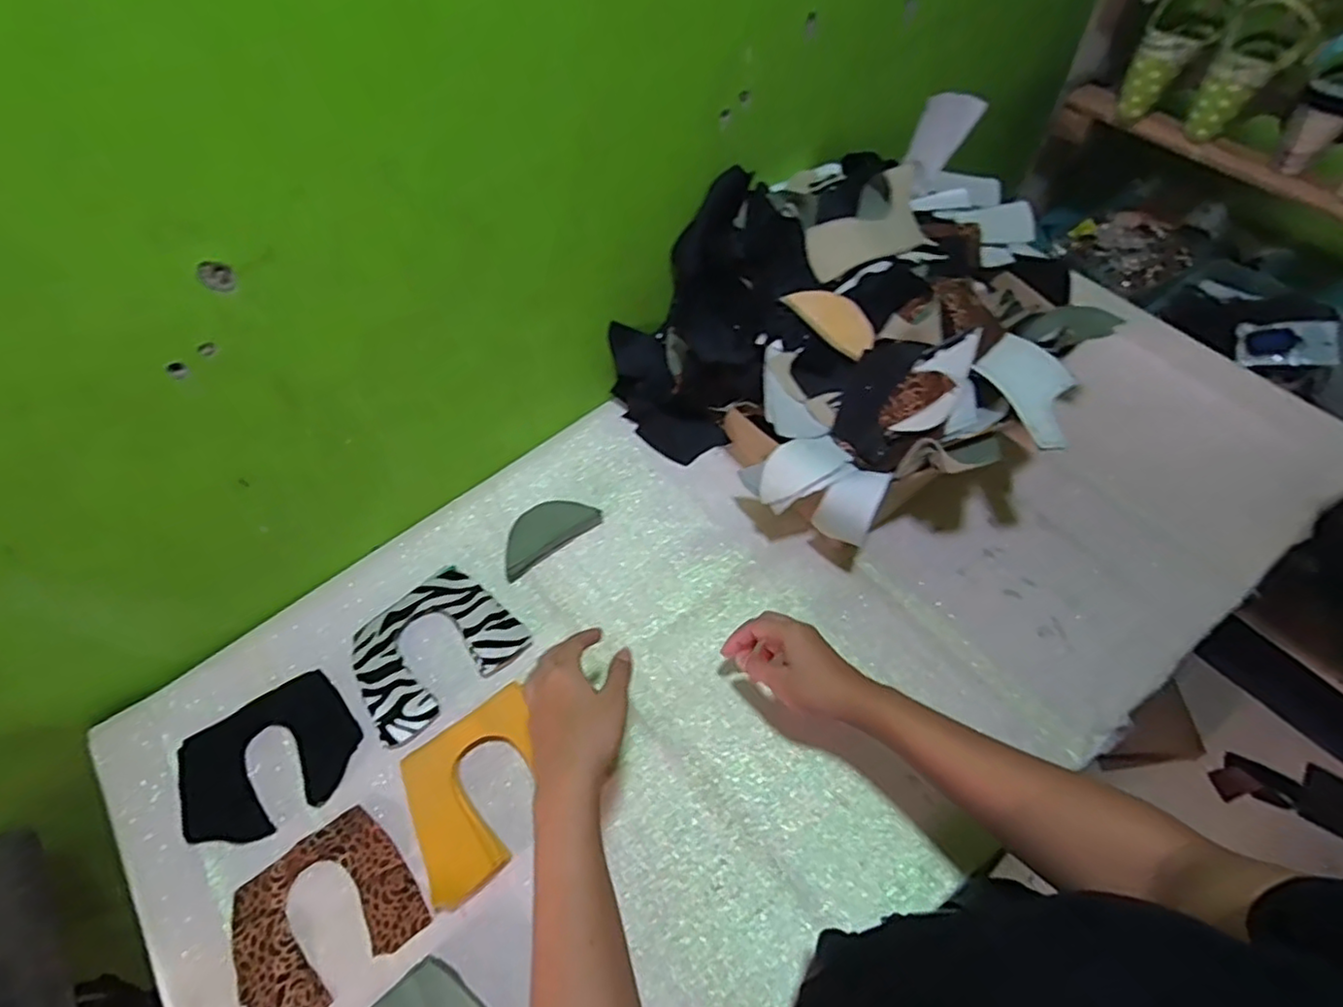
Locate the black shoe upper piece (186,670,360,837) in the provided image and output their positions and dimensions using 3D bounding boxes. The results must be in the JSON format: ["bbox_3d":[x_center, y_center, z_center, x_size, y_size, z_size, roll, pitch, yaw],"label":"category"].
[{"bbox_3d":[-0.369,0.233,0.596,0.148,0.007,0.121,-29,65,-17],"label":"black shoe upper piece"}]

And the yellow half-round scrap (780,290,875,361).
[{"bbox_3d":[0.157,-0.177,0.620,0.045,0.017,0.099,-32,62,-14],"label":"yellow half-round scrap"}]

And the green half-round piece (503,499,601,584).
[{"bbox_3d":[-0.137,0.028,0.696,0.113,0.024,0.056,-35,63,-16],"label":"green half-round piece"}]

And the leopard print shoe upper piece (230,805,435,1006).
[{"bbox_3d":[-0.286,0.336,0.531,0.137,0.008,0.120,-35,66,-20],"label":"leopard print shoe upper piece"}]

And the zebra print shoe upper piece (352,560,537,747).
[{"bbox_3d":[-0.234,0.138,0.632,0.151,0.009,0.123,-37,65,-17],"label":"zebra print shoe upper piece"}]

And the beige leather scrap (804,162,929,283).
[{"bbox_3d":[0.196,-0.268,0.628,0.133,0.040,0.075,-30,61,-13],"label":"beige leather scrap"}]

